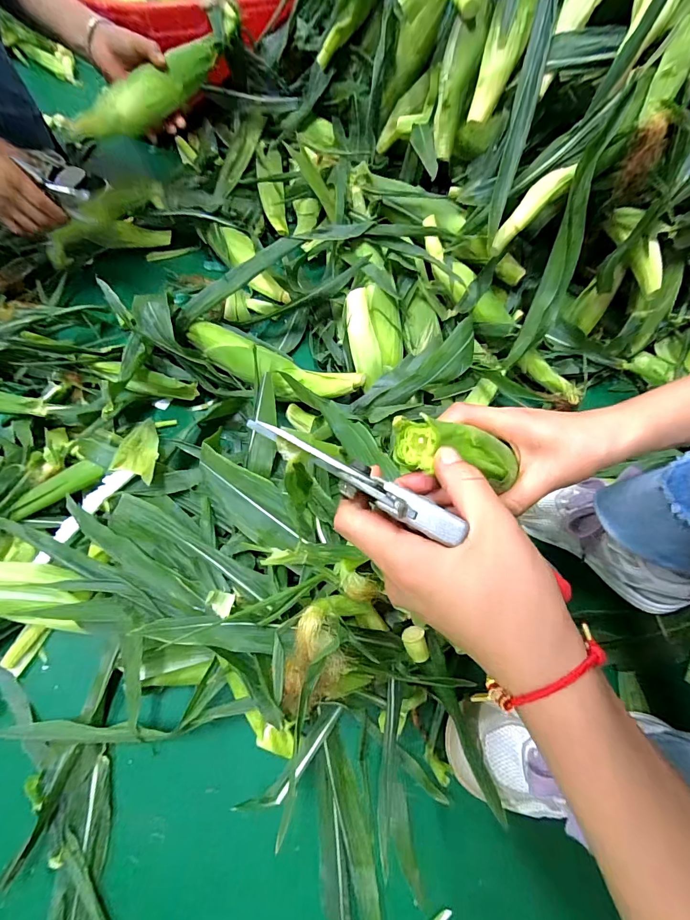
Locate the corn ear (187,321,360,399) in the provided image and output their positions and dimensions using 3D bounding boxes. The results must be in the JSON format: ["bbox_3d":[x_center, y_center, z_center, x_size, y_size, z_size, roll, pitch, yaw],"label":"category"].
[{"bbox_3d":[-0.109,-0.140,0.548,0.274,0.047,0.057,27,70,13],"label":"corn ear"}]

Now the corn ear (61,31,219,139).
[{"bbox_3d":[-0.290,-0.544,0.573,0.076,0.065,0.254,31,71,14],"label":"corn ear"}]

